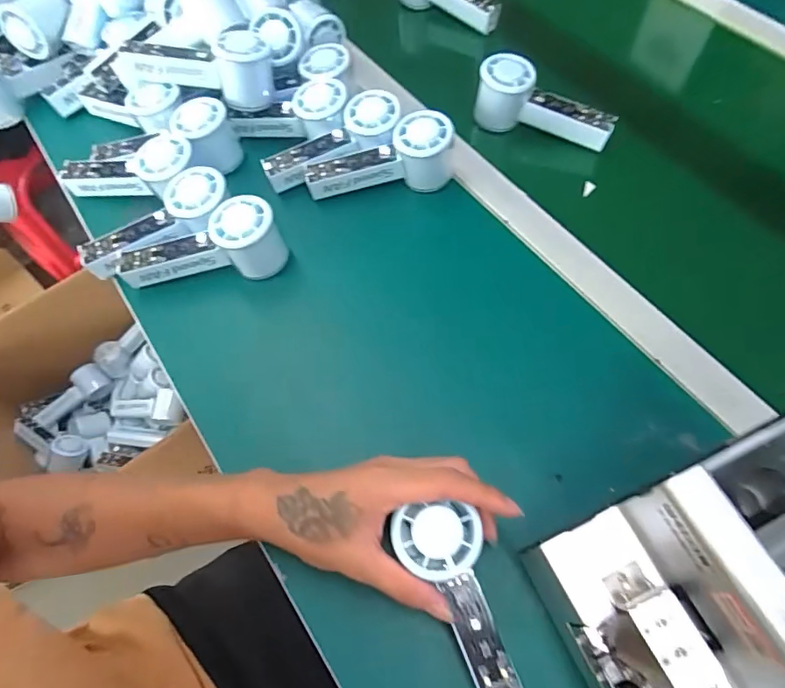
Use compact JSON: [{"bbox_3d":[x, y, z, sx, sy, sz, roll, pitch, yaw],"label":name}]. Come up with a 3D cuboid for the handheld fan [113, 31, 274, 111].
[{"bbox_3d":[-0.211,-0.293,0.523,0.171,0.053,0.050,5,64,5],"label":"handheld fan"}]

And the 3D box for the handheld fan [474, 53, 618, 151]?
[{"bbox_3d":[0.167,-0.262,0.540,0.145,0.057,0.047,19,66,11],"label":"handheld fan"}]

